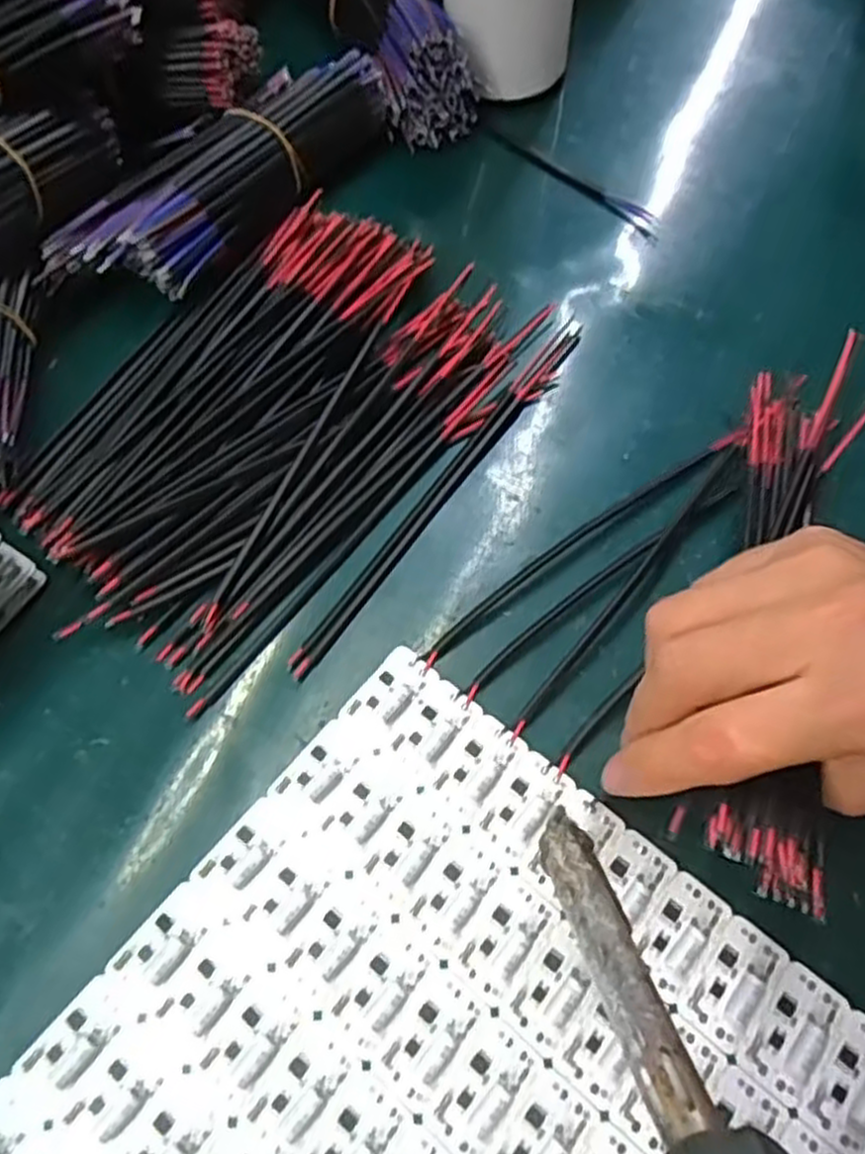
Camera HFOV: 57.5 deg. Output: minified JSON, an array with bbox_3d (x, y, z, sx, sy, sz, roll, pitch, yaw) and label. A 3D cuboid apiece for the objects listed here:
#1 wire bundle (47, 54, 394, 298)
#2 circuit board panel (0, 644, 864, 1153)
[{"bbox_3d":[-0.093,-0.183,0.360,0.046,0.034,0.169,41,72,16],"label":"wire bundle"},{"bbox_3d":[-0.010,0.159,0.220,0.193,0.010,0.224,38,71,16],"label":"circuit board panel"}]

